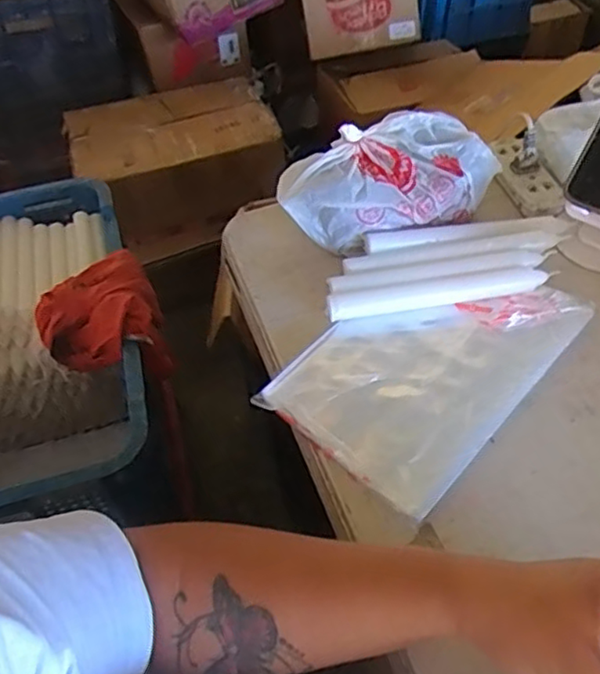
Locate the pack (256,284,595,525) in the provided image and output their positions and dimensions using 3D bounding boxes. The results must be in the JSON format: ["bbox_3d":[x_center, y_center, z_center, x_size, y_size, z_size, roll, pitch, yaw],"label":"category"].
[{"bbox_3d":[0.107,0.015,0.511,0.155,0.011,0.243,35,58,27],"label":"pack"}]

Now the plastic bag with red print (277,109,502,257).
[{"bbox_3d":[0.083,-0.146,0.589,0.206,0.075,0.101,-18,52,-12],"label":"plastic bag with red print"}]

